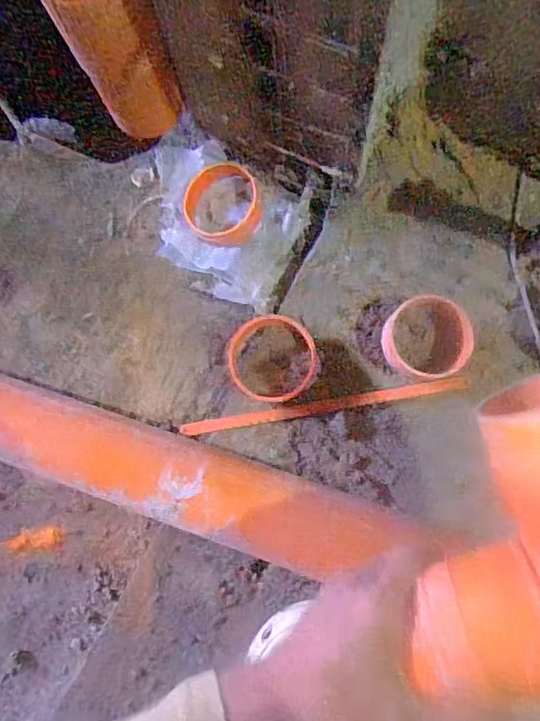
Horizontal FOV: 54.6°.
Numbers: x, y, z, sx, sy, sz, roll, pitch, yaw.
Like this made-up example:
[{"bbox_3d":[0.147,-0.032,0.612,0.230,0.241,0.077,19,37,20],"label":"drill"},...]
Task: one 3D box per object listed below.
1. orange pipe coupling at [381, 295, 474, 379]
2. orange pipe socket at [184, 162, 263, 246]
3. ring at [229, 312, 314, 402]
[{"bbox_3d":[0.160,-0.023,0.539,0.085,0.042,0.082,-1,81,4],"label":"orange pipe coupling"},{"bbox_3d":[-0.054,-0.177,0.591,0.085,0.023,0.096,-9,80,3],"label":"orange pipe socket"},{"bbox_3d":[0.002,-0.003,0.545,0.088,0.028,0.092,-1,81,4],"label":"ring"}]

